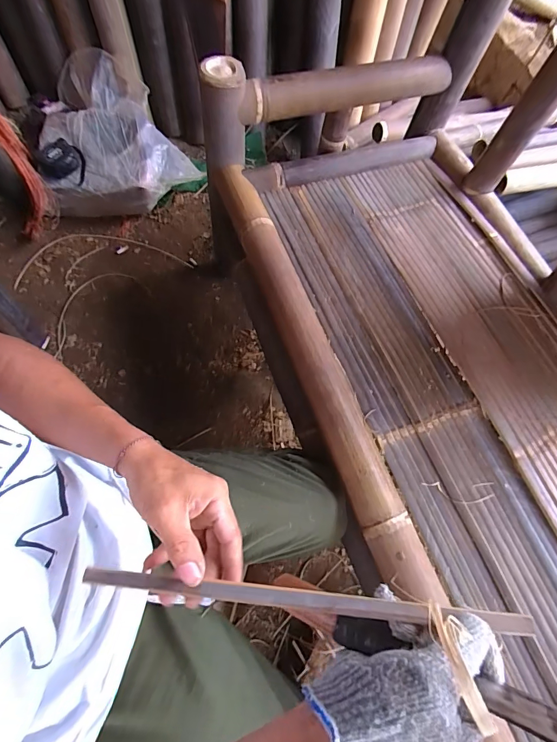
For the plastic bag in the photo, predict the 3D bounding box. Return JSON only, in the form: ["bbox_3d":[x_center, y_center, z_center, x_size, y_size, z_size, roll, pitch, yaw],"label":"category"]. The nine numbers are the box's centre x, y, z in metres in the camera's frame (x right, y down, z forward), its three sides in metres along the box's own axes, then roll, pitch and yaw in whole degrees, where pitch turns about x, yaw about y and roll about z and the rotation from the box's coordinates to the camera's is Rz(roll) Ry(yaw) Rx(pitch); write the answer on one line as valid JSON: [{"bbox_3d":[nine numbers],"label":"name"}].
[{"bbox_3d":[-0.406,-0.610,0.967,0.364,0.180,0.366,-5,69,-10],"label":"plastic bag"}]

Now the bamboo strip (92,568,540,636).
[{"bbox_3d":[0.016,0.183,0.295,0.347,0.006,0.014,4,68,4],"label":"bamboo strip"}]

